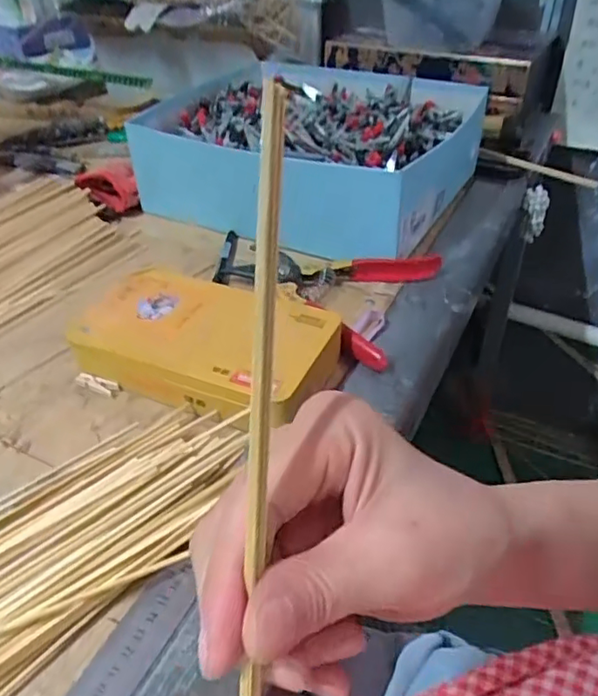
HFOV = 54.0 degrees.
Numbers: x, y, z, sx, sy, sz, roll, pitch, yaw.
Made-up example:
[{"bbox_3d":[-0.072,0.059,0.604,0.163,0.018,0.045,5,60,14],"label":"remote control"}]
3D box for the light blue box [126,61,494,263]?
[{"bbox_3d":[0.022,-0.233,0.666,0.322,0.099,0.316,21,44,23],"label":"light blue box"}]

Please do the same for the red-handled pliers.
[{"bbox_3d":[0.003,-0.057,0.513,0.203,0.025,0.140,18,43,20],"label":"red-handled pliers"}]

